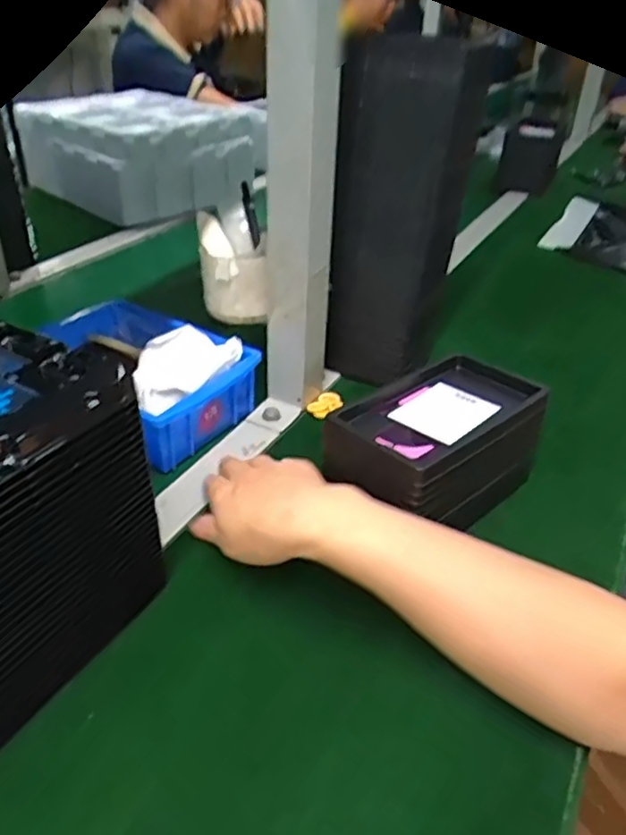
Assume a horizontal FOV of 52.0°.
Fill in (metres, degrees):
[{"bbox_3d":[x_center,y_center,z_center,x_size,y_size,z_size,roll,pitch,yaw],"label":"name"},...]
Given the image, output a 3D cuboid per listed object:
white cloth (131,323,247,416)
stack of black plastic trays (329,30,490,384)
[{"bbox_3d":[-0.133,-0.050,0.594,0.110,0.040,0.104,28,42,32],"label":"white cloth"},{"bbox_3d":[0.076,-0.186,0.614,0.128,0.303,0.120,12,38,9],"label":"stack of black plastic trays"}]

